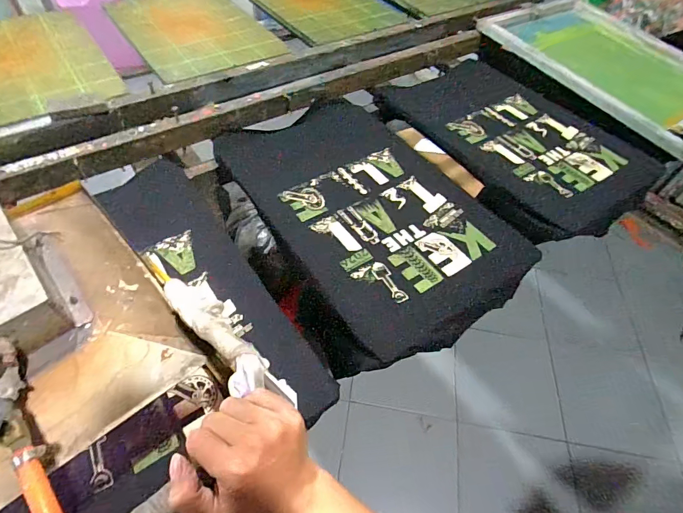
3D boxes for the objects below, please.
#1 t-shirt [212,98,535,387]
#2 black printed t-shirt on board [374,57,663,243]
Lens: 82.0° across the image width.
[{"bbox_3d":[0.043,-0.112,0.817,0.423,0.039,0.649,-21,56,-20],"label":"t-shirt"},{"bbox_3d":[0.430,-0.323,0.986,0.416,0.046,0.647,-23,57,-21],"label":"black printed t-shirt on board"}]

